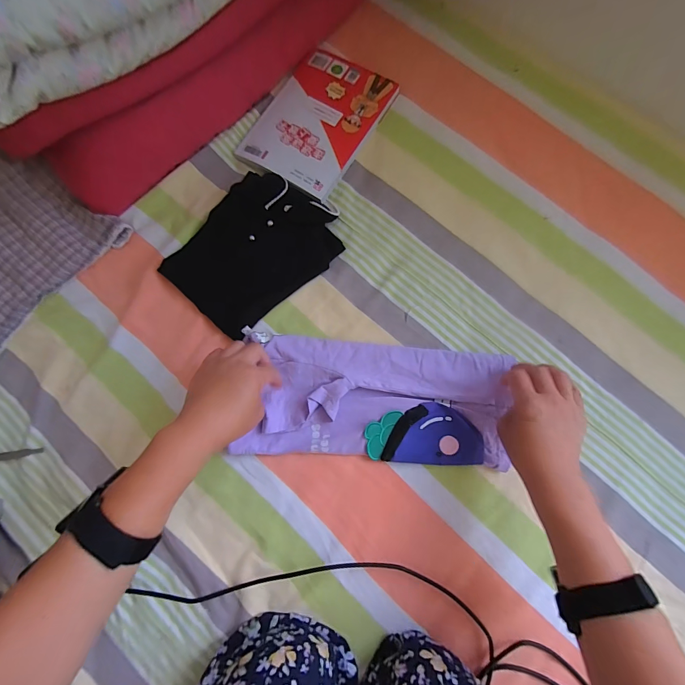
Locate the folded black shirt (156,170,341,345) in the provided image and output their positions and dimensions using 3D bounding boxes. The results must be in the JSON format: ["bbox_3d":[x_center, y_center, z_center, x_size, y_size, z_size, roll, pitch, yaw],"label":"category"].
[{"bbox_3d":[-0.126,-0.137,0.493,0.178,0.023,0.232,40,83,6],"label":"folded black shirt"}]

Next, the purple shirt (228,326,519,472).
[{"bbox_3d":[0.045,0.079,0.457,0.338,0.027,0.158,3,80,0],"label":"purple shirt"}]

